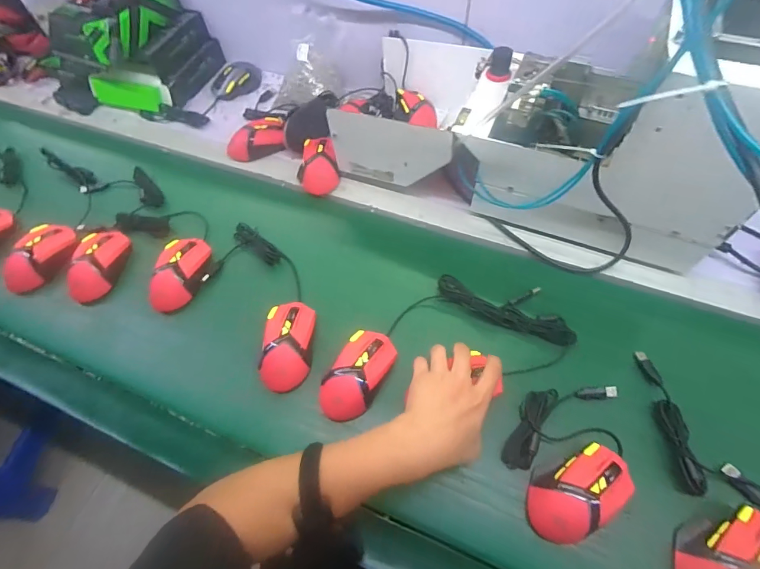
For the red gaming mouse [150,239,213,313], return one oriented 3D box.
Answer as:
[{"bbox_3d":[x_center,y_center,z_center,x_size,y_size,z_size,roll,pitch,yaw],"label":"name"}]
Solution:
[{"bbox_3d":[-0.297,-0.019,0.596,0.069,0.039,0.121,7,61,8],"label":"red gaming mouse"}]

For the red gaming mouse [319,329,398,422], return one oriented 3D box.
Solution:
[{"bbox_3d":[-0.028,0.113,0.508,0.070,0.042,0.122,33,68,20],"label":"red gaming mouse"}]

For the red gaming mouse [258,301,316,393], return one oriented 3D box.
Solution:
[{"bbox_3d":[-0.123,0.079,0.534,0.065,0.040,0.119,6,61,7],"label":"red gaming mouse"}]

